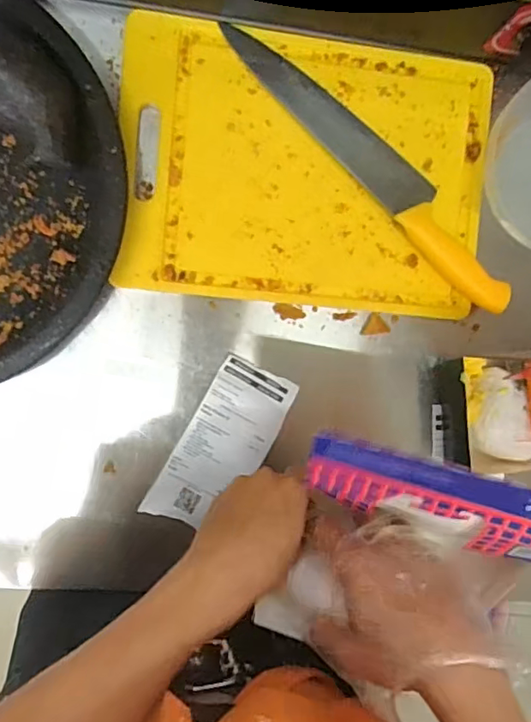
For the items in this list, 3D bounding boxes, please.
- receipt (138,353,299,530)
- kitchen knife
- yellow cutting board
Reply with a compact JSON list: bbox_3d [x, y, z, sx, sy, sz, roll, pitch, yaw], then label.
[{"bbox_3d":[-0.041,0.082,0.513,0.076,0.020,0.165,31,88,-9],"label":"receipt"},{"bbox_3d":[0.104,-0.183,0.504,0.353,0.025,0.049,44,86,-9],"label":"kitchen knife"},{"bbox_3d":[0.040,-0.178,0.509,0.339,0.013,0.247,5,93,-7],"label":"yellow cutting board"}]

